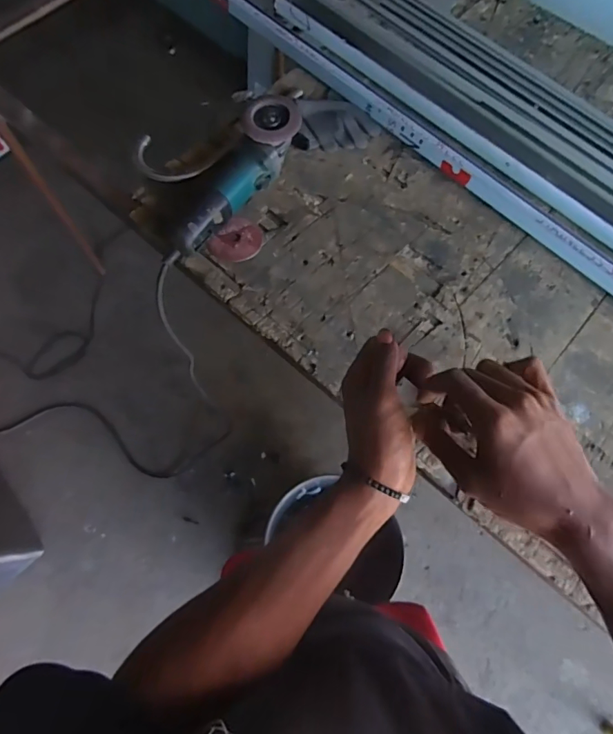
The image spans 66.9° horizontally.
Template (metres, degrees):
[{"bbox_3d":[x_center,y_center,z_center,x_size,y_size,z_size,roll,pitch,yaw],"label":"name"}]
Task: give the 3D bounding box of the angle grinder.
[{"bbox_3d":[-0.125,-0.299,0.739,0.088,0.101,0.295,40,75,12],"label":"angle grinder"}]

